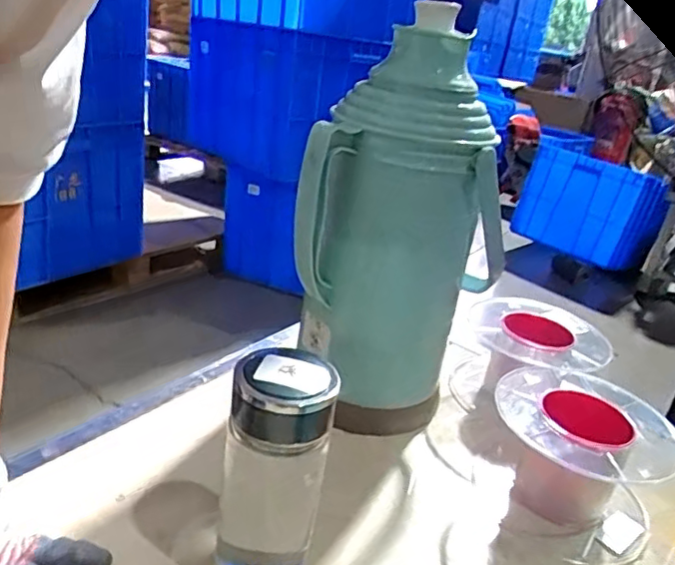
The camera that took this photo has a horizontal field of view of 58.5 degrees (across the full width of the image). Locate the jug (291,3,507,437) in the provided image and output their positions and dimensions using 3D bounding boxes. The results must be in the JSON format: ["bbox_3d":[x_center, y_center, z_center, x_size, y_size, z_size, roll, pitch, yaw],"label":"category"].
[{"bbox_3d":[0.063,-0.041,0.572,0.161,0.376,0.153,14,24,15],"label":"jug"}]

